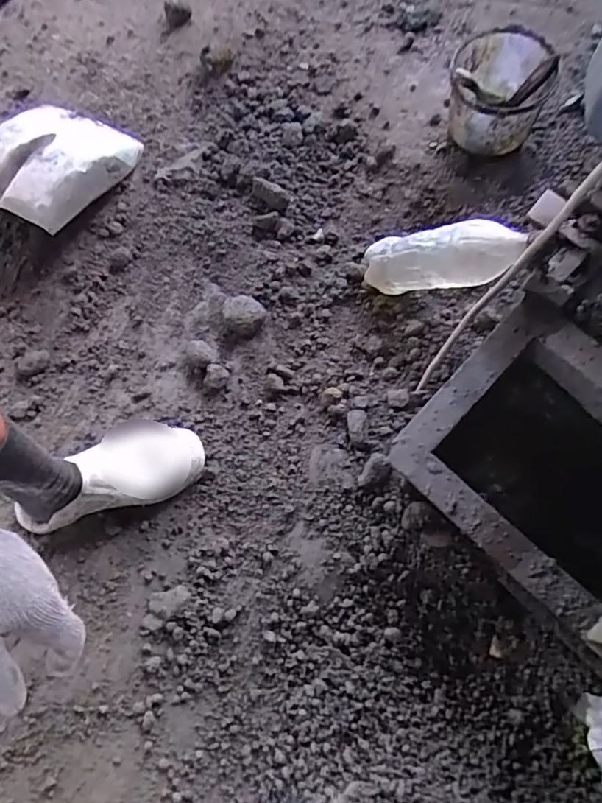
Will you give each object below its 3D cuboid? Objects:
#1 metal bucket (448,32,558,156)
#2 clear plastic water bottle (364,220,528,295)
[{"bbox_3d":[0.287,-0.452,0.814,0.133,0.123,0.148,18,71,12],"label":"metal bucket"},{"bbox_3d":[0.185,-0.191,0.732,0.233,0.072,0.059,2,65,45],"label":"clear plastic water bottle"}]

